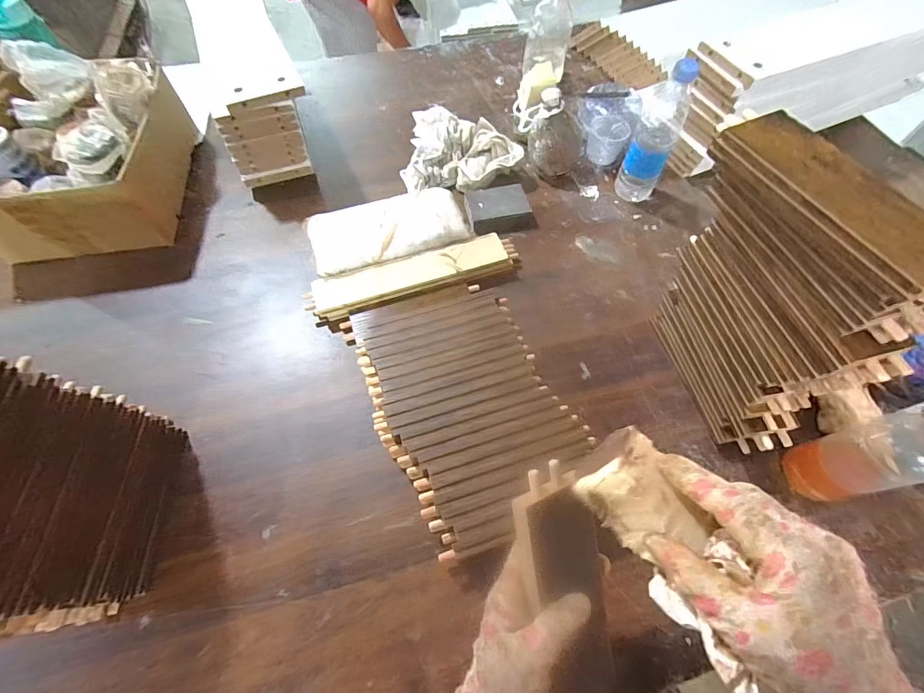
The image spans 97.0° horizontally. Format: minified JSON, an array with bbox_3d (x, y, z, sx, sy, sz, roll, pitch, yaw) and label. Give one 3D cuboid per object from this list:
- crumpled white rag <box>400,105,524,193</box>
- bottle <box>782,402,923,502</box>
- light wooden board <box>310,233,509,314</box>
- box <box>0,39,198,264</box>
[{"bbox_3d":[-0.015,-0.357,0.730,0.203,0.053,0.201,-16,64,-9],"label":"crumpled white rag"},{"bbox_3d":[0.424,0.106,0.406,0.060,0.207,0.065,-11,63,-7],"label":"bottle"},{"bbox_3d":[-0.073,-0.111,0.599,0.283,0.011,0.052,-17,69,-9],"label":"light wooden board"},{"bbox_3d":[-0.579,-0.286,0.616,0.239,0.159,0.295,-6,63,-4],"label":"box"}]

